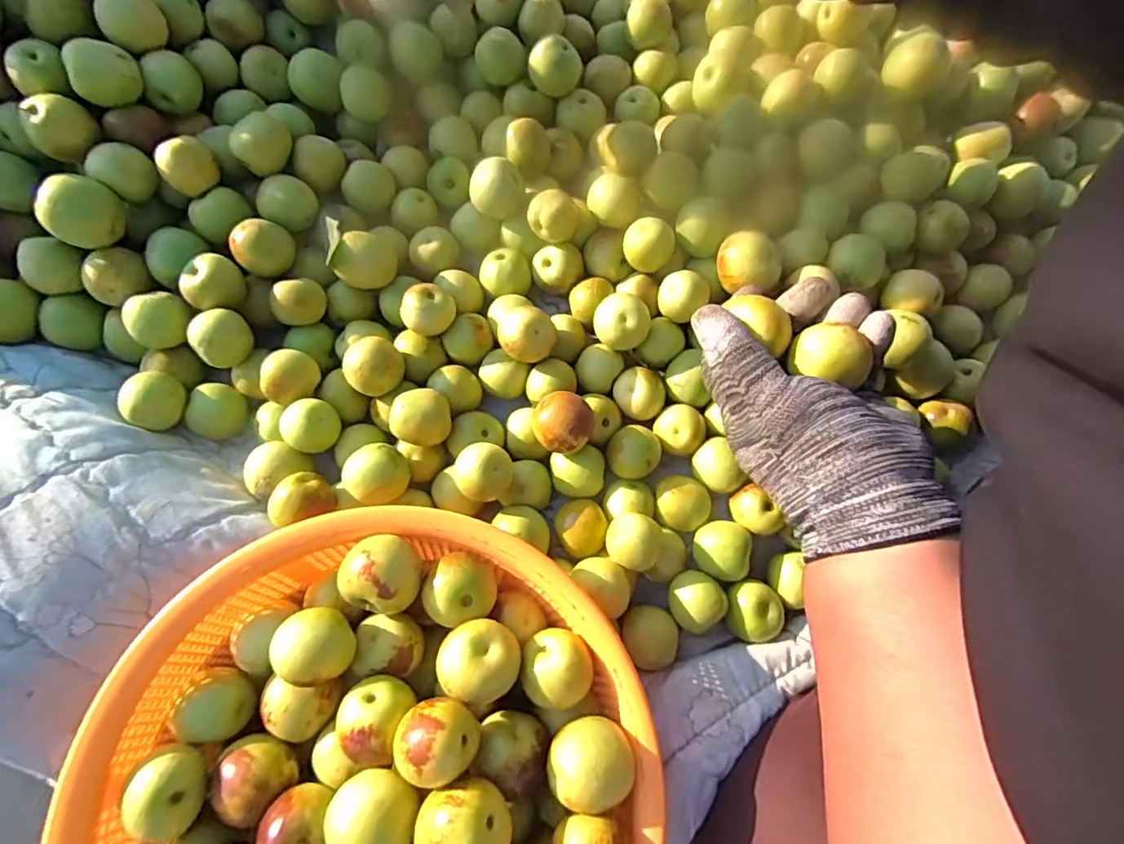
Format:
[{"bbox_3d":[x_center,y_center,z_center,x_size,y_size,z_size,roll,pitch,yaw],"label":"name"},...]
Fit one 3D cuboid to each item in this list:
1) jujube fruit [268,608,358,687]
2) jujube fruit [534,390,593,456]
[{"bbox_3d":[-0.122,0.110,0.281,0.033,0.032,0.034,0,76,-1],"label":"jujube fruit"},{"bbox_3d":[0.001,0.002,0.356,0.036,0.040,0.037,0,76,-1],"label":"jujube fruit"}]

